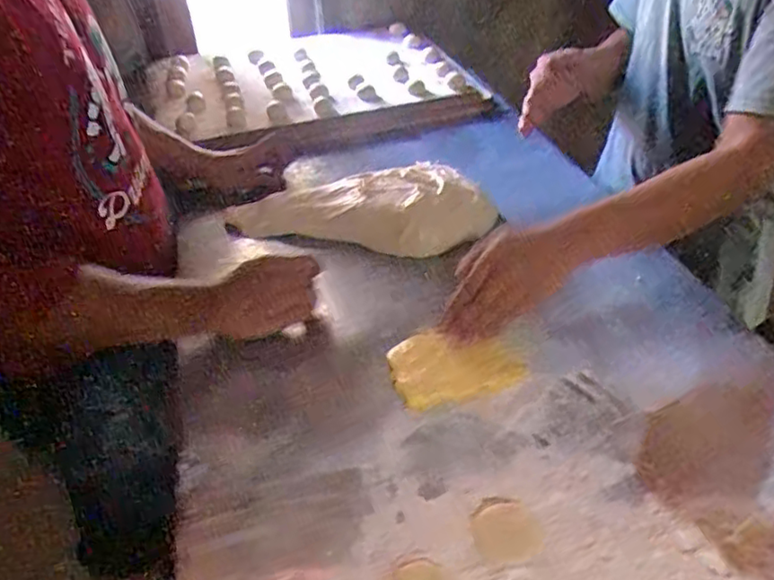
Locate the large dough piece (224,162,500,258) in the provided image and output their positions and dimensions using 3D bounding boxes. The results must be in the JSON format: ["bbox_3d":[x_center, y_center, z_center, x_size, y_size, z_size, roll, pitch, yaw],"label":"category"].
[{"bbox_3d":[-0.042,-0.119,0.932,0.385,0.066,0.149,0,37,5],"label":"large dough piece"}]

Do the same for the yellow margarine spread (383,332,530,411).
[{"bbox_3d":[0.074,0.080,0.704,0.137,0.007,0.101,-11,44,-8],"label":"yellow margarine spread"}]

